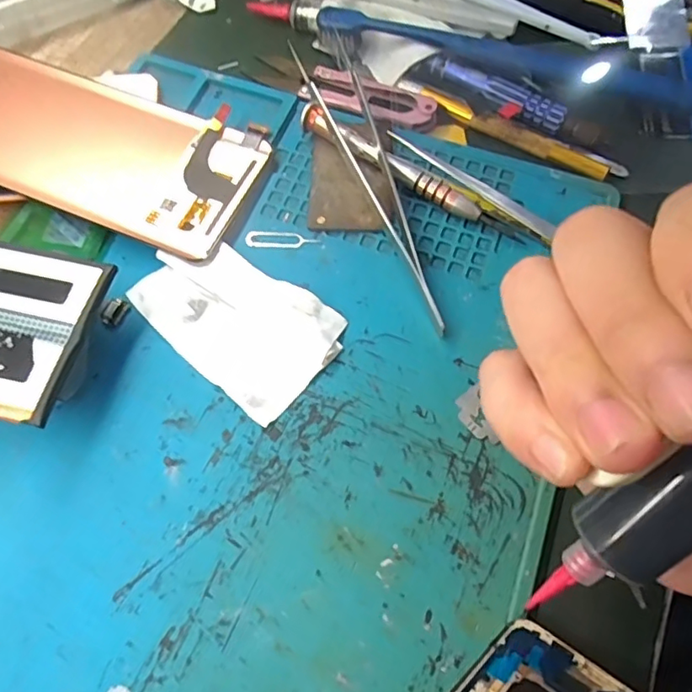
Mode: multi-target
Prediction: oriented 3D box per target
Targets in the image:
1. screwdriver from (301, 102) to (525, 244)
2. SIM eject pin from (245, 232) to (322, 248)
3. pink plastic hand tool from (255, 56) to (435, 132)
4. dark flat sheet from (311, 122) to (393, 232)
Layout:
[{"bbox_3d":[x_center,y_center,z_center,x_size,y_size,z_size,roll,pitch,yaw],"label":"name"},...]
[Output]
[{"bbox_3d":[0.028,-0.078,0.249,0.112,0.013,0.009,32,70,14],"label":"screwdriver"},{"bbox_3d":[-0.028,-0.047,0.243,0.032,0.004,0.009,0,66,1],"label":"SIM eject pin"},{"bbox_3d":[-0.002,-0.129,0.274,0.097,0.008,0.023,22,68,10],"label":"pink plastic hand tool"},{"bbox_3d":[0.002,-0.079,0.255,0.035,0.006,0.060,1,66,1],"label":"dark flat sheet"}]

